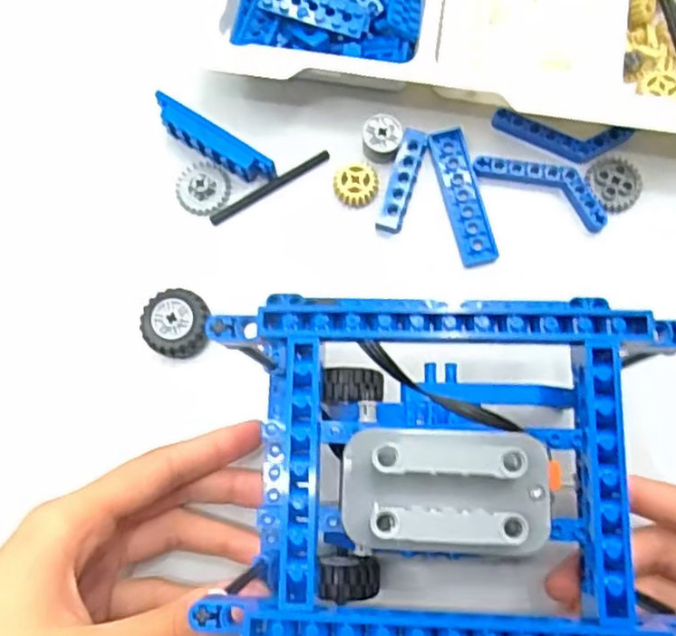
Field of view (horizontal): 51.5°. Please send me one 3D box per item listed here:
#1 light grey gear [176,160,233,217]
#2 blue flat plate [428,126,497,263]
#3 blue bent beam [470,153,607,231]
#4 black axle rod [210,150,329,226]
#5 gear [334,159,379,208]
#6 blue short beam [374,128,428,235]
[{"bbox_3d":[-0.062,-0.059,0.320,0.024,0.006,0.023,0,79,1],"label":"light grey gear"},{"bbox_3d":[0.057,-0.055,0.316,0.016,0.005,0.062,-15,79,-2],"label":"blue flat plate"},{"bbox_3d":[0.093,-0.062,0.315,0.062,0.005,0.021,26,80,6],"label":"blue bent beam"},{"bbox_3d":[-0.031,-0.060,0.320,0.061,0.004,0.005,-31,80,-5],"label":"black axle rod"},{"bbox_3d":[0.008,-0.062,0.317,0.020,0.006,0.022,-4,79,0],"label":"gear"},{"bbox_3d":[0.029,-0.062,0.317,0.011,0.007,0.047,18,79,4],"label":"blue short beam"}]

